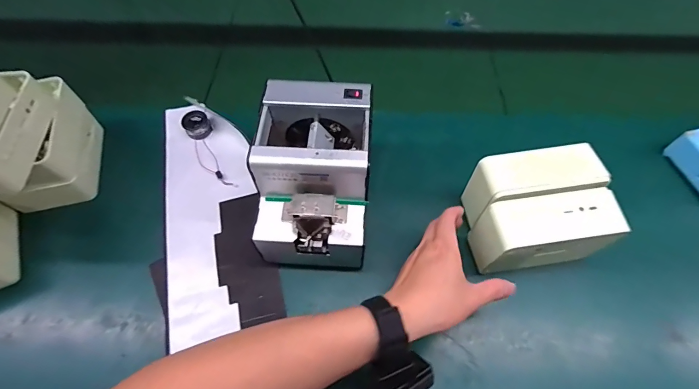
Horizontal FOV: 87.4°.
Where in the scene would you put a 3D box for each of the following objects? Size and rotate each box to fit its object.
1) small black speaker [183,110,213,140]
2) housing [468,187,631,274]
[{"bbox_3d":[-0.237,-0.109,0.569,0.037,0.025,0.039,0,59,0],"label":"small black speaker"},{"bbox_3d":[0.223,0.047,0.424,0.139,0.082,0.062,-7,59,-4],"label":"housing"}]

